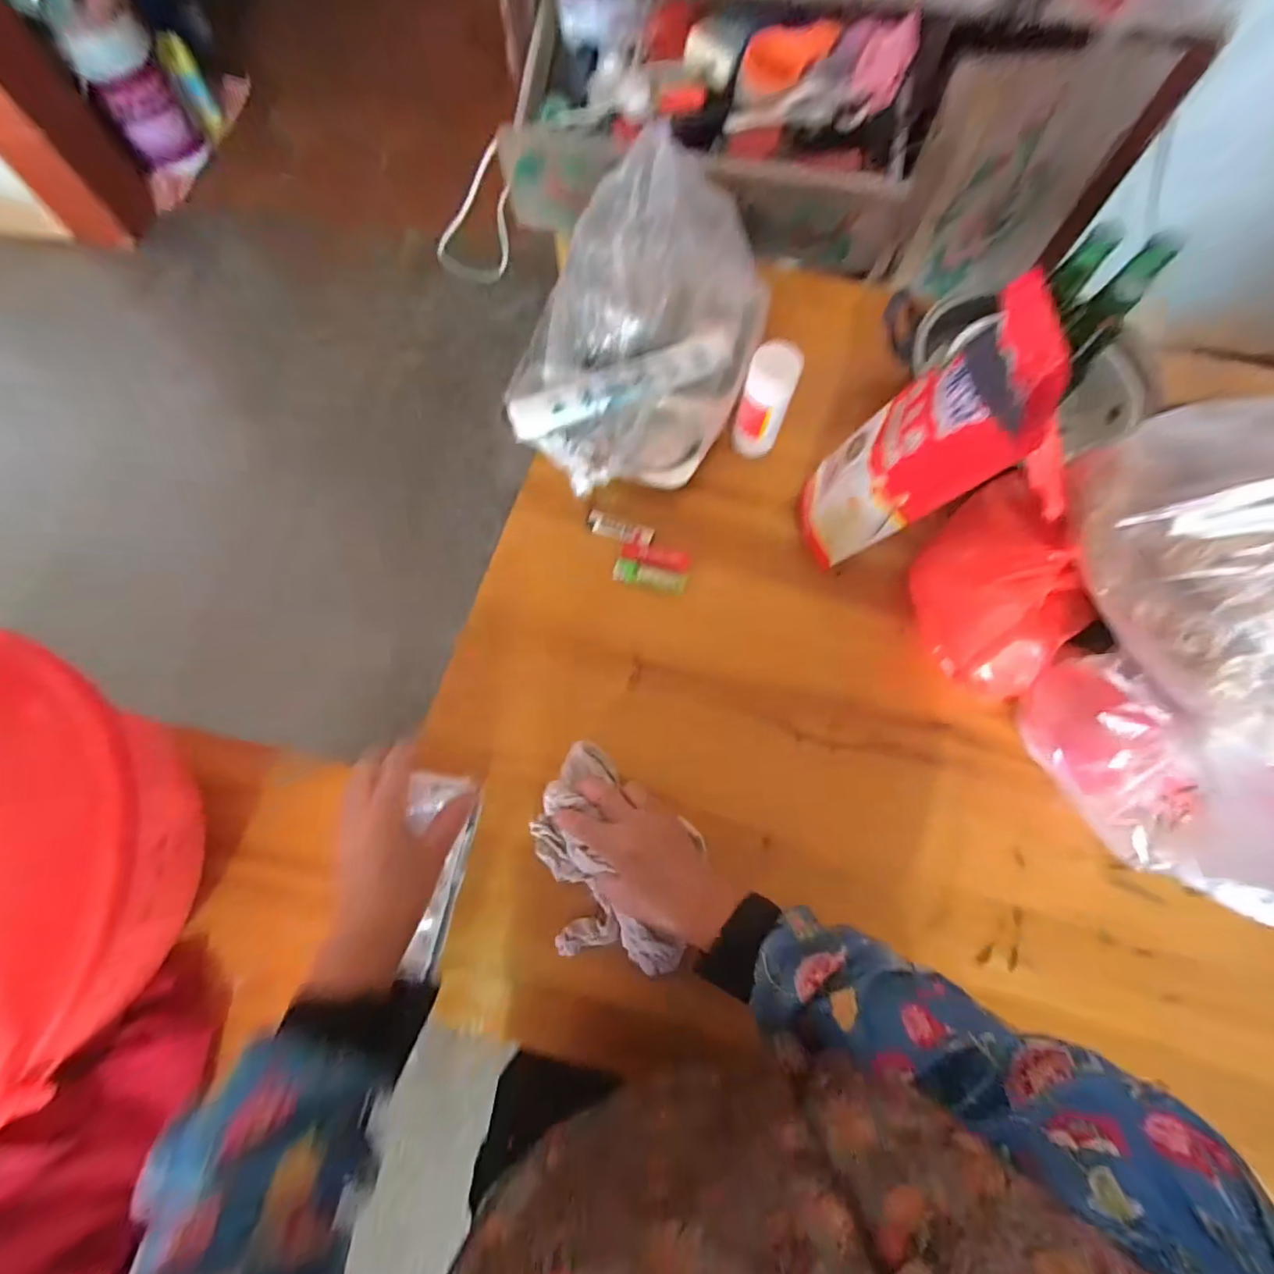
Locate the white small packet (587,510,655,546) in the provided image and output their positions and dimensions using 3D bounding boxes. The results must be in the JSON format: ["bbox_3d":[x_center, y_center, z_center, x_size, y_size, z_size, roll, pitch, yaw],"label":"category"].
[{"bbox_3d":[-0.018,-0.120,0.599,0.073,0.006,0.025,16,72,5],"label":"white small packet"}]

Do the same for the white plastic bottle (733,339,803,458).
[{"bbox_3d":[0.139,-0.252,0.589,0.052,0.120,0.045,18,73,6],"label":"white plastic bottle"}]

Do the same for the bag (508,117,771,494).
[{"bbox_3d":[-0.007,-0.331,0.588,0.258,0.167,0.317,16,72,5],"label":"bag"}]

